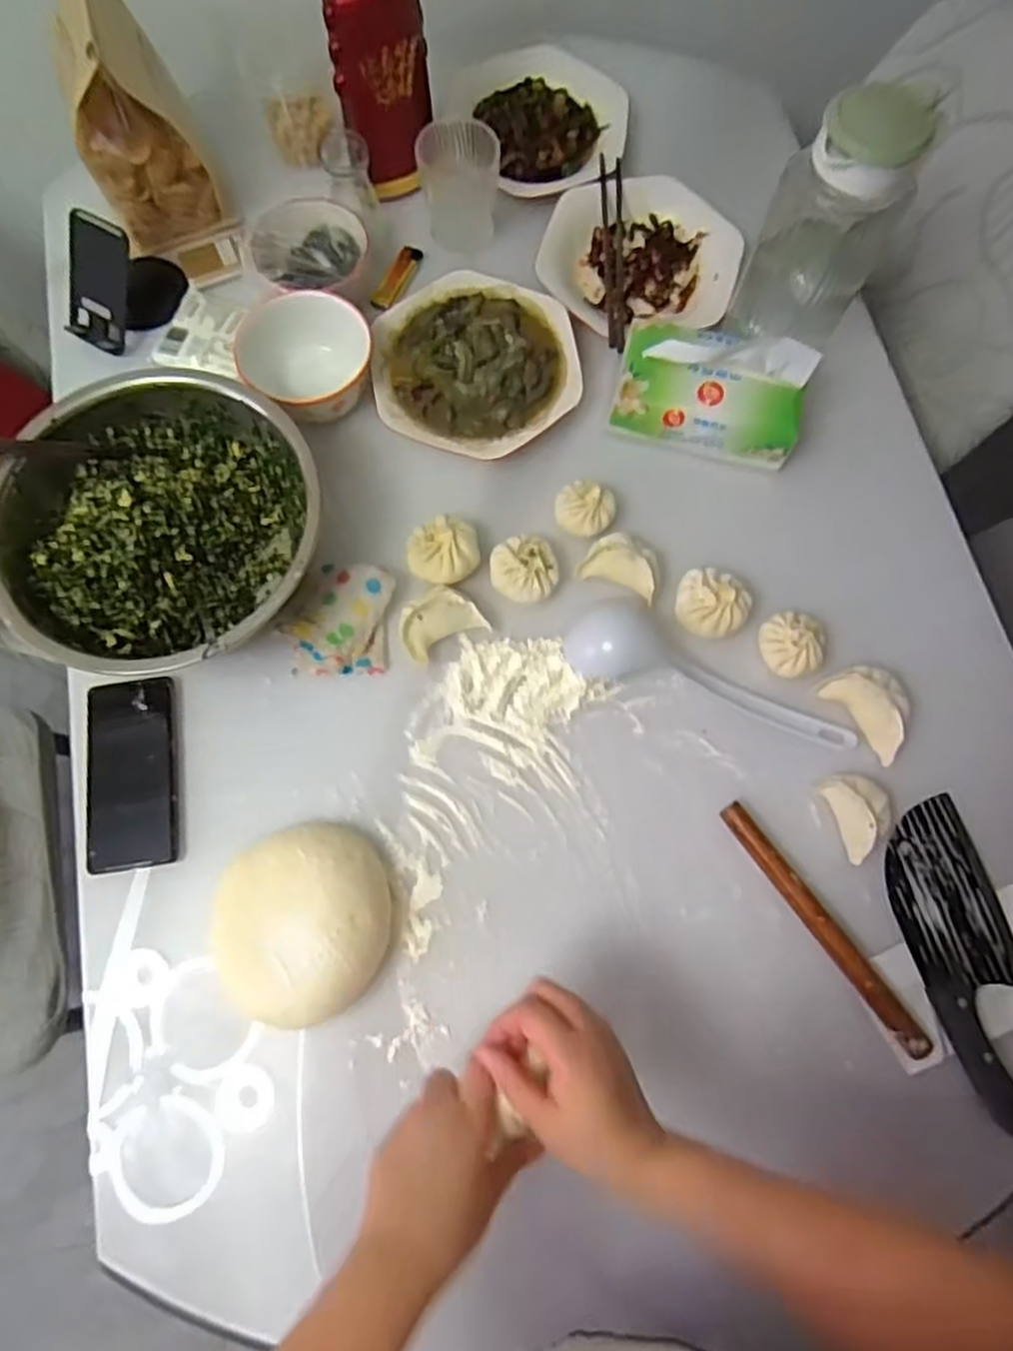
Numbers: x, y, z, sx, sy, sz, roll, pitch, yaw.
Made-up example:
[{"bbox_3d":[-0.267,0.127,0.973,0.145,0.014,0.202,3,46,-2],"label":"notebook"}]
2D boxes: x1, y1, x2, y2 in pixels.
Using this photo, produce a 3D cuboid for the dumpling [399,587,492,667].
[{"bbox_3d":[-0.059,-0.047,0.650,0.071,0.034,0.048,-27,77,-8],"label":"dumpling"}]

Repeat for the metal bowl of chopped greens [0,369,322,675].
[{"bbox_3d":[-0.288,-0.130,0.632,0.256,0.094,0.242,0,75,-1],"label":"metal bowl of chopped greens"}]

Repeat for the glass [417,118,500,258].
[{"bbox_3d":[-0.048,-0.506,0.767,0.081,0.089,0.070,1,75,-1],"label":"glass"}]

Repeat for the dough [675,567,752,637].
[{"bbox_3d":[0.182,-0.064,0.660,0.063,0.039,0.060,0,75,-1],"label":"dough"}]

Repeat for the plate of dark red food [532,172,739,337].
[{"bbox_3d":[0.137,-0.432,0.766,0.198,0.036,0.213,0,75,-1],"label":"plate of dark red food"}]

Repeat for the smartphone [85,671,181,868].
[{"bbox_3d":[-0.315,0.079,0.618,0.074,0.016,0.160,-8,75,-3],"label":"smartphone"}]

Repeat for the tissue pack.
[{"bbox_3d":[0.190,-0.267,0.683,0.172,0.069,0.099,10,75,2],"label":"tissue pack"}]

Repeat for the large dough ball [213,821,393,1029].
[{"bbox_3d":[-0.158,0.190,0.571,0.132,0.065,0.144,-9,75,-3],"label":"large dough ball"}]

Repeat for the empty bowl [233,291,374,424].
[{"bbox_3d":[-0.181,-0.293,0.697,0.110,0.063,0.115,0,75,-1],"label":"empty bowl"}]

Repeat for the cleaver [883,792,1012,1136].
[{"bbox_3d":[0.371,0.222,0.584,0.087,0.020,0.236,-15,76,-5],"label":"cleaver"}]

